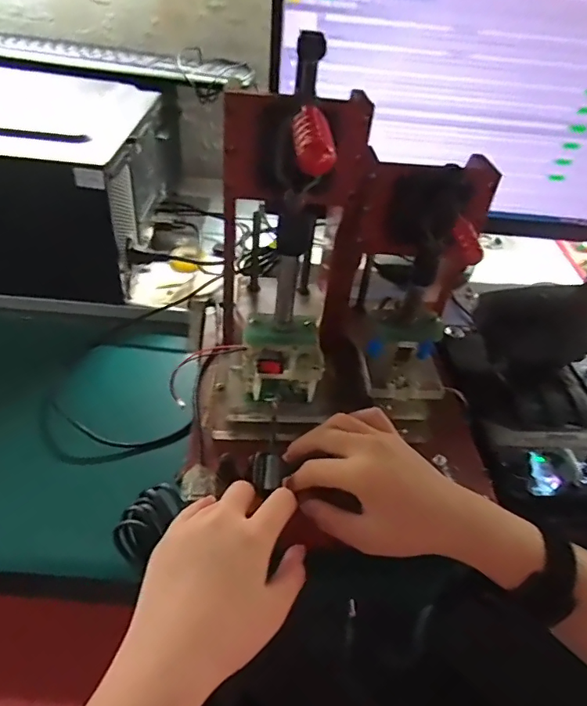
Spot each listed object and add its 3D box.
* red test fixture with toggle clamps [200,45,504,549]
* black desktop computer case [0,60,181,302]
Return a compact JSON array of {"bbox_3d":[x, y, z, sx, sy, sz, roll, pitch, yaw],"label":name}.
[{"bbox_3d":[0.047,-0.052,0.377,0.241,0.273,0.191,0,42,-8],"label":"red test fixture with toggle clamps"},{"bbox_3d":[-0.391,-0.229,0.689,0.390,0.232,0.291,7,41,0],"label":"black desktop computer case"}]

